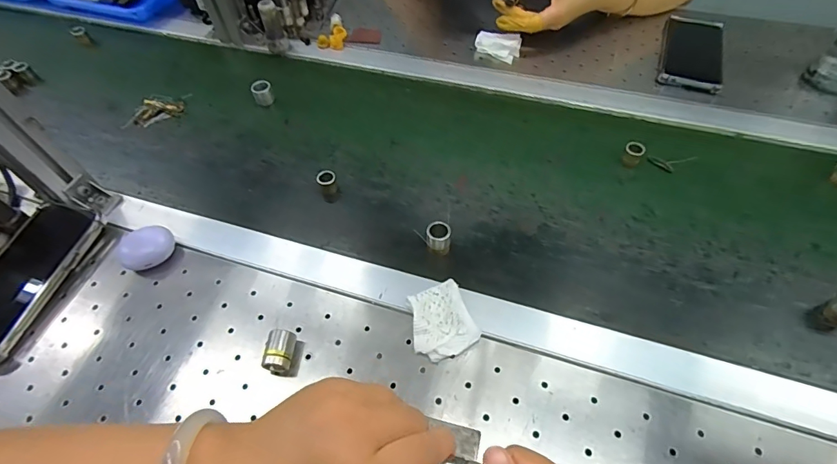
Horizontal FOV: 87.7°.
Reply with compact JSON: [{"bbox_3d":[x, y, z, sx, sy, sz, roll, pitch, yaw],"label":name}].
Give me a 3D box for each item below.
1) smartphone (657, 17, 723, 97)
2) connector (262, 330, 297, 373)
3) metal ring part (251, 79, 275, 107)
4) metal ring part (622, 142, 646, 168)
[{"bbox_3d":[0.378,-0.251,0.600,0.074,0.014,0.178,19,57,14],"label":"smartphone"},{"bbox_3d":[-0.115,0.100,0.364,0.020,0.020,0.032,0,55,1],"label":"connector"},{"bbox_3d":[-0.199,-0.176,0.558,0.023,0.030,0.021,-24,58,-15],"label":"metal ring part"},{"bbox_3d":[0.241,-0.087,0.488,0.020,0.020,0.018,24,59,17],"label":"metal ring part"}]

